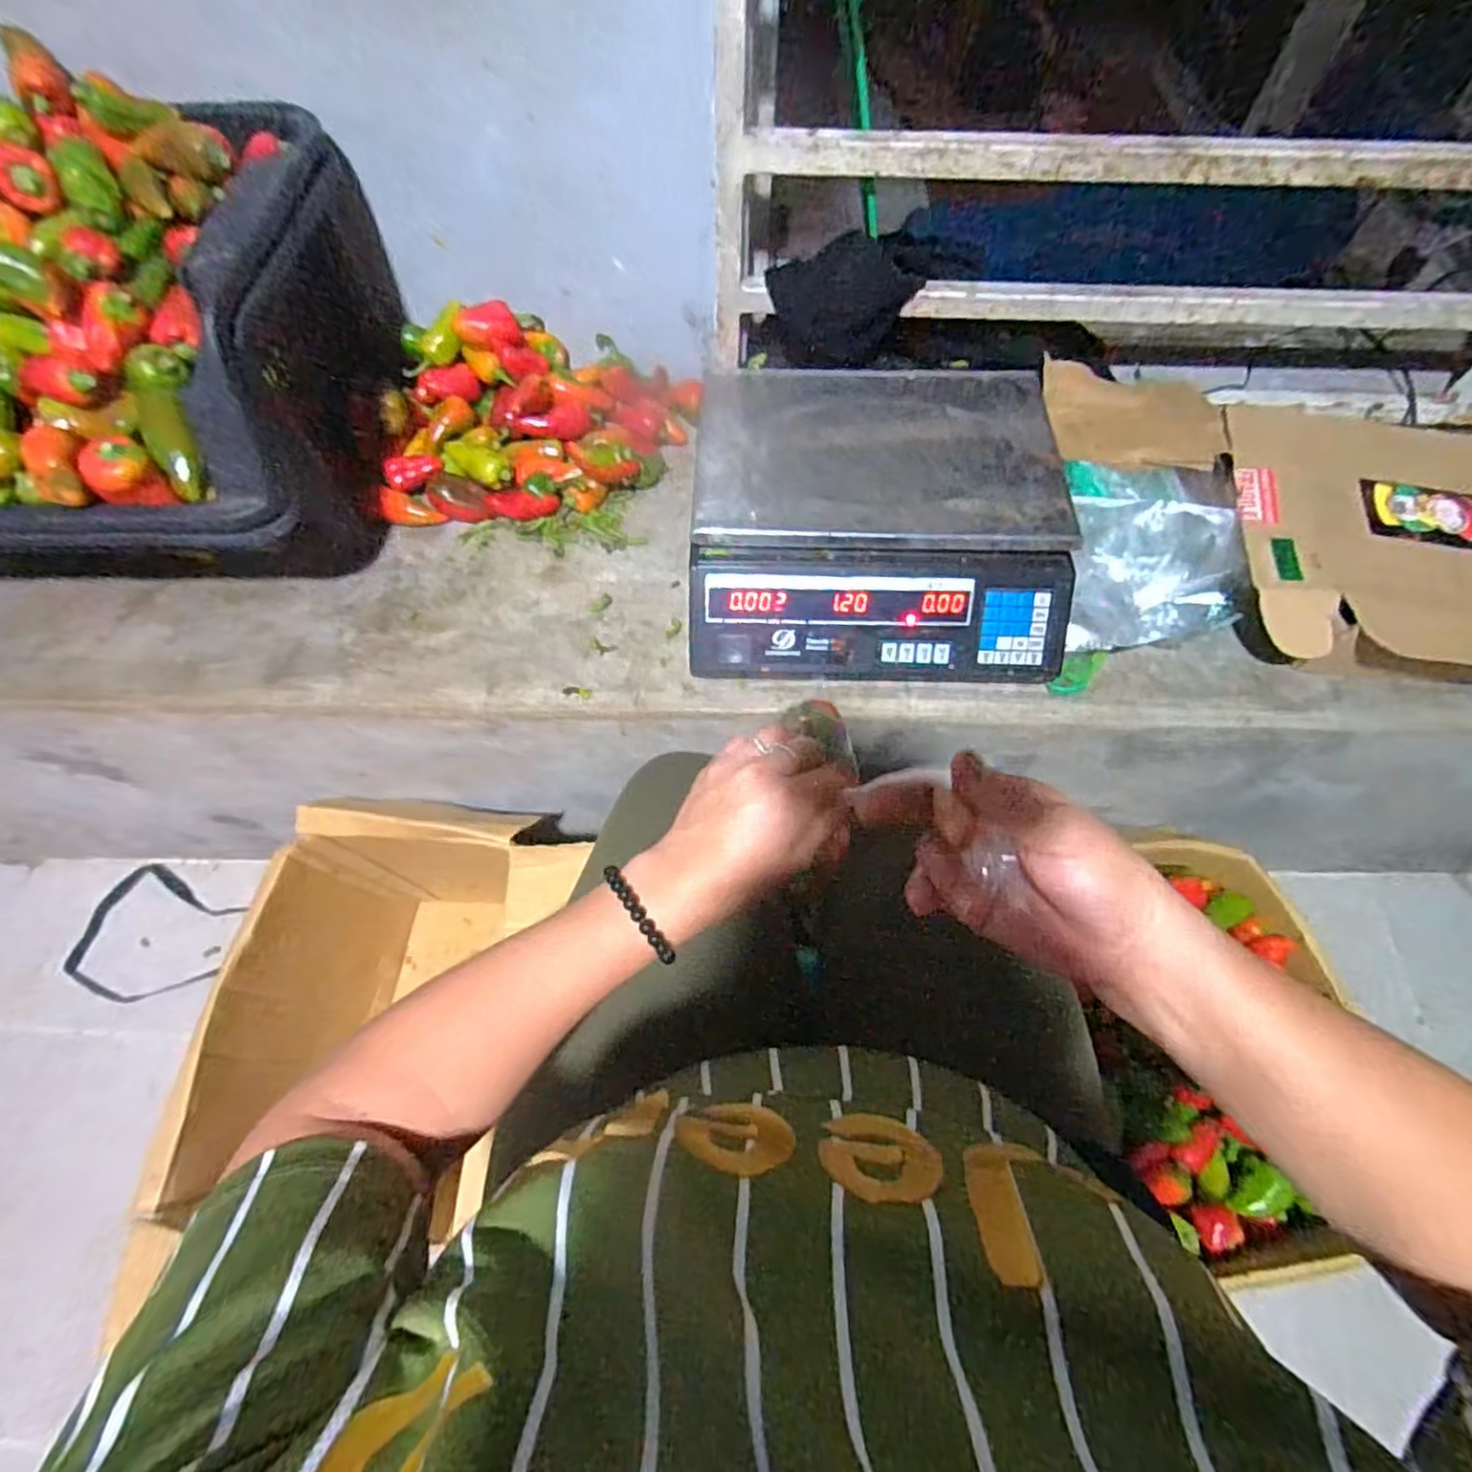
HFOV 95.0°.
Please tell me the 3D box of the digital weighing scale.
[{"bbox_3d":[0.132,-0.206,0.651,0.334,0.121,0.297,1,63,0],"label":"digital weighing scale"}]

